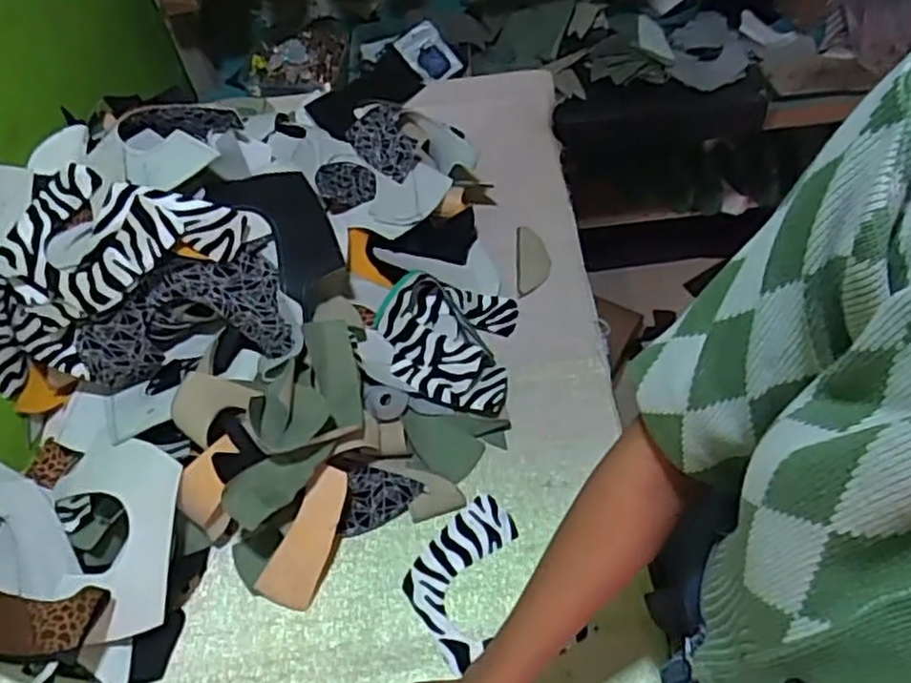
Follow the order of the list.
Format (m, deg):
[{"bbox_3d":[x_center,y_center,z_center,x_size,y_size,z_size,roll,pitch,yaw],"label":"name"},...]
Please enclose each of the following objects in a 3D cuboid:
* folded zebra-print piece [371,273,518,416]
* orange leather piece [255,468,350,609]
[{"bbox_3d":[-0.012,-0.005,0.776,0.144,0.065,0.156,5,56,7],"label":"folded zebra-print piece"},{"bbox_3d":[-0.131,0.180,0.666,0.048,0.008,0.127,30,81,-11],"label":"orange leather piece"}]

